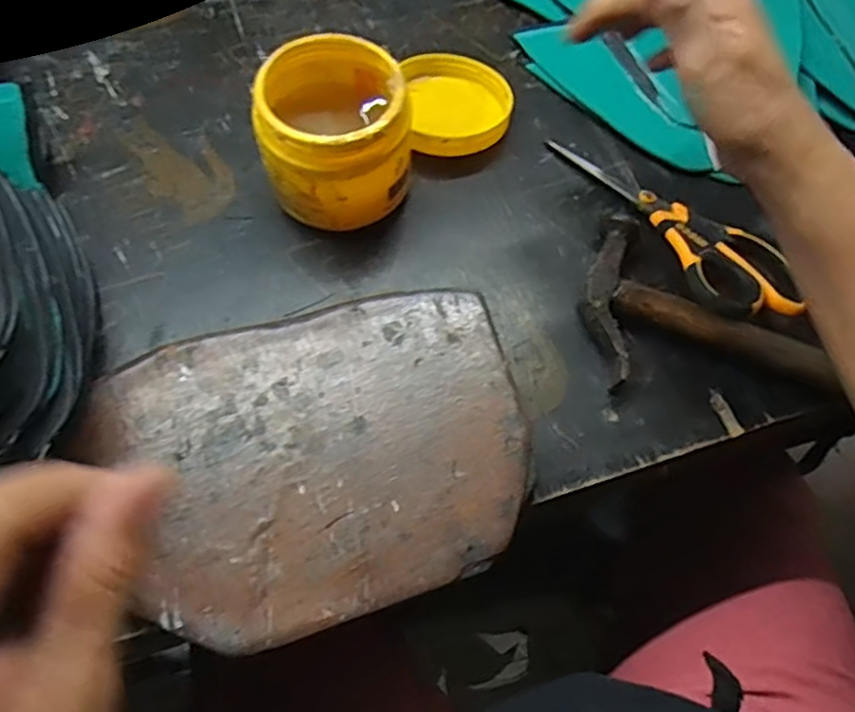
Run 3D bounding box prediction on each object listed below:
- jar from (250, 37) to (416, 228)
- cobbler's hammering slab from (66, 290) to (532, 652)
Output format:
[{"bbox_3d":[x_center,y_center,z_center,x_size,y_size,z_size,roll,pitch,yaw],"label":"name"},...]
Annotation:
[{"bbox_3d":[-0.057,-0.142,0.426,0.091,0.089,0.102,1,65,-2],"label":"jar"},{"bbox_3d":[-0.058,0.057,0.367,0.226,0.026,0.167,-13,66,-9],"label":"cobbler's hammering slab"}]

